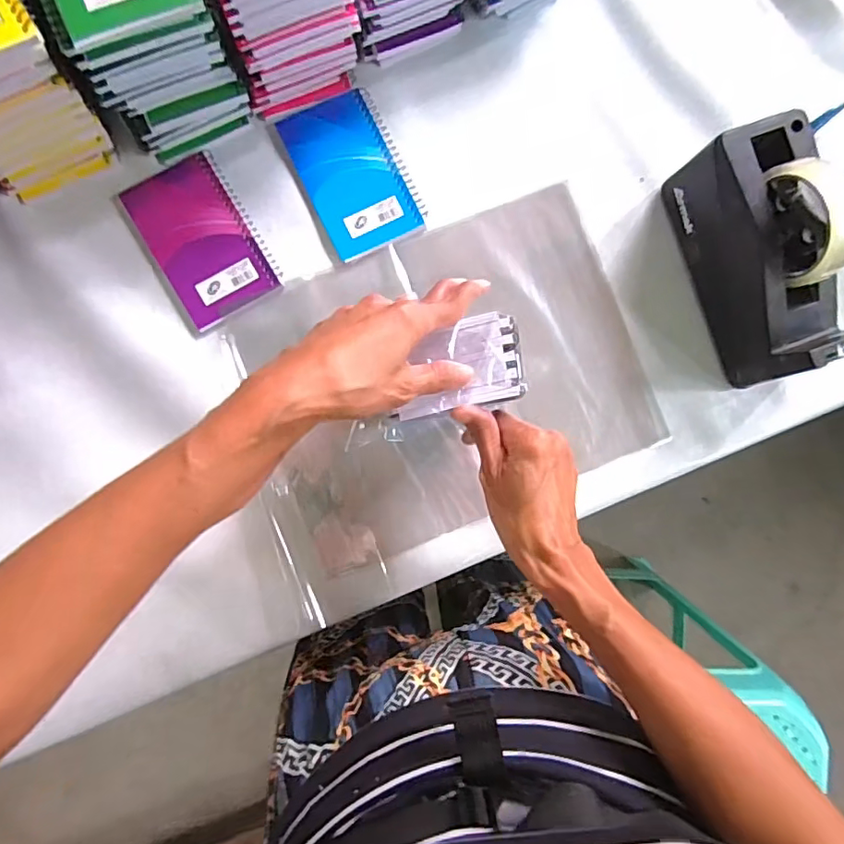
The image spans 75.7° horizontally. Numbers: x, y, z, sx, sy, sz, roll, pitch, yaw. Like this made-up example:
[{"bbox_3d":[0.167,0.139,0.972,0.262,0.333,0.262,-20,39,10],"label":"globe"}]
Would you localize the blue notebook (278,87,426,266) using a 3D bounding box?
[{"bbox_3d":[-0.060,-0.219,0.480,0.086,0.008,0.137,-25,92,-4],"label":"blue notebook"}]

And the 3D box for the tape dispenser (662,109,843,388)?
[{"bbox_3d":[0.293,-0.141,0.455,0.075,0.121,0.197,-20,89,-6],"label":"tape dispenser"}]

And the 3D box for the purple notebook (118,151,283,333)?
[{"bbox_3d":[-0.189,-0.156,0.465,0.084,0.005,0.137,-31,92,-4],"label":"purple notebook"}]

